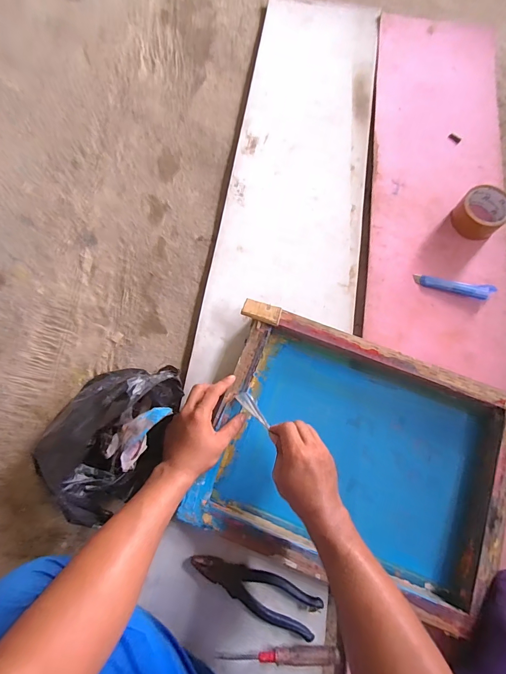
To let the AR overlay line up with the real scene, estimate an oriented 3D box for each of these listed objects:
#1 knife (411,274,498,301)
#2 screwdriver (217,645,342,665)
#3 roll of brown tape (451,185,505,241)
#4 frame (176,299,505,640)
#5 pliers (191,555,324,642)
[{"bbox_3d":[0.372,-0.094,0.644,0.142,0.013,0.026,12,76,1],"label":"knife"},{"bbox_3d":[0.035,0.443,0.482,0.165,0.027,0.016,-4,76,-3],"label":"screwdriver"},{"bbox_3d":[0.435,-0.236,0.661,0.083,0.052,0.086,0,76,-2],"label":"roll of brown tape"},{"bbox_3d":[0.159,0.180,0.548,0.442,0.055,0.350,21,76,3],"label":"frame"},{"bbox_3d":[0.001,0.371,0.508,0.191,0.017,0.057,23,76,4],"label":"pliers"}]

